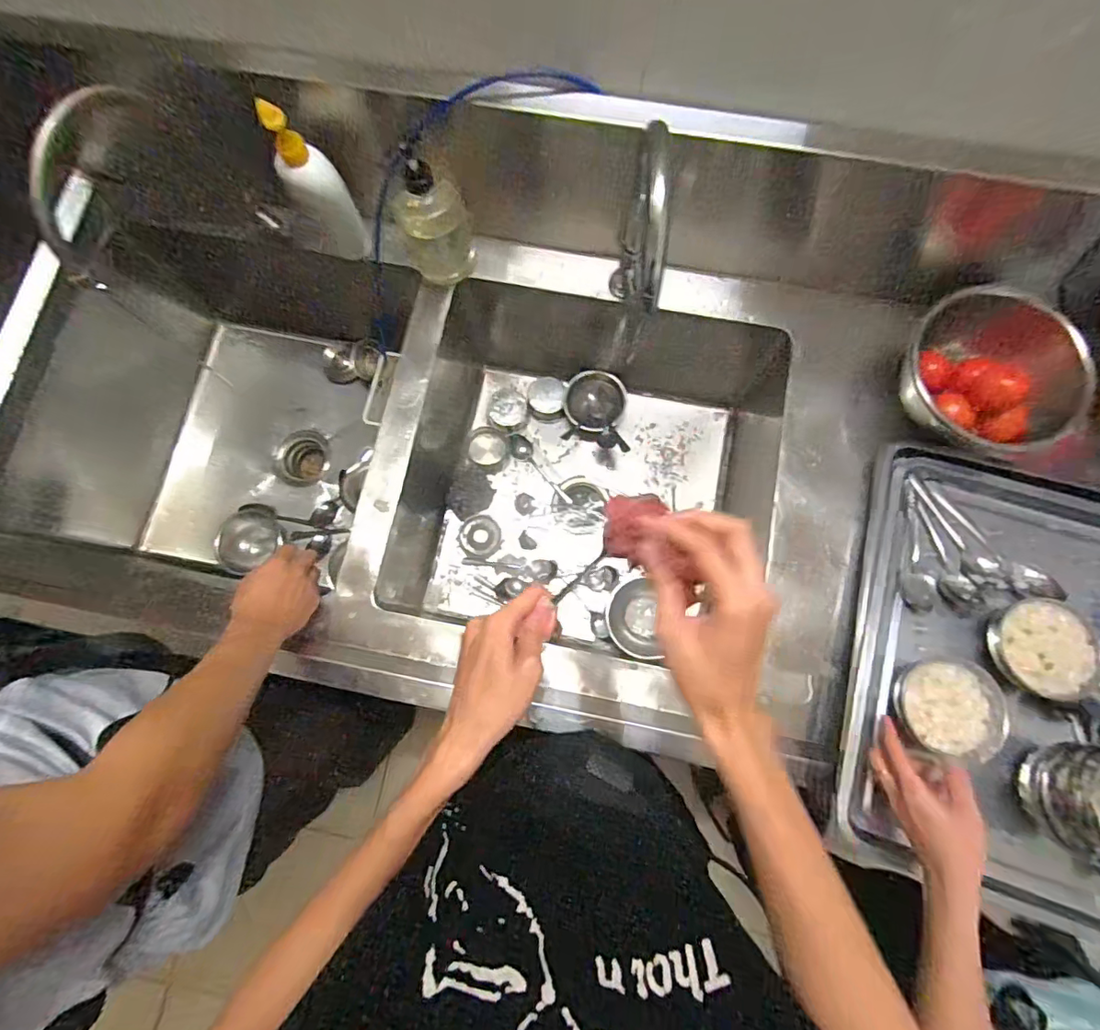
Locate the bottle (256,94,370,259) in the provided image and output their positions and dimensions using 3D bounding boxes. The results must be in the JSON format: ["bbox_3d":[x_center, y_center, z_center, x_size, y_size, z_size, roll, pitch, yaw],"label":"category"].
[{"bbox_3d":[-0.307,-0.427,0.703,0.071,0.226,0.067,0,78,1],"label":"bottle"}]

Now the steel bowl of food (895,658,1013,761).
[{"bbox_3d":[0.441,0.212,0.595,0.104,0.044,0.101,0,78,1],"label":"steel bowl of food"}]

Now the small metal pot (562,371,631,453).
[{"bbox_3d":[0.084,-0.188,0.983,0.116,0.089,0.169,4,78,2],"label":"small metal pot"}]

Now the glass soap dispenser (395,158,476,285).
[{"bbox_3d":[-0.157,-0.396,0.722,0.091,0.174,0.067,-15,78,-2],"label":"glass soap dispenser"}]

